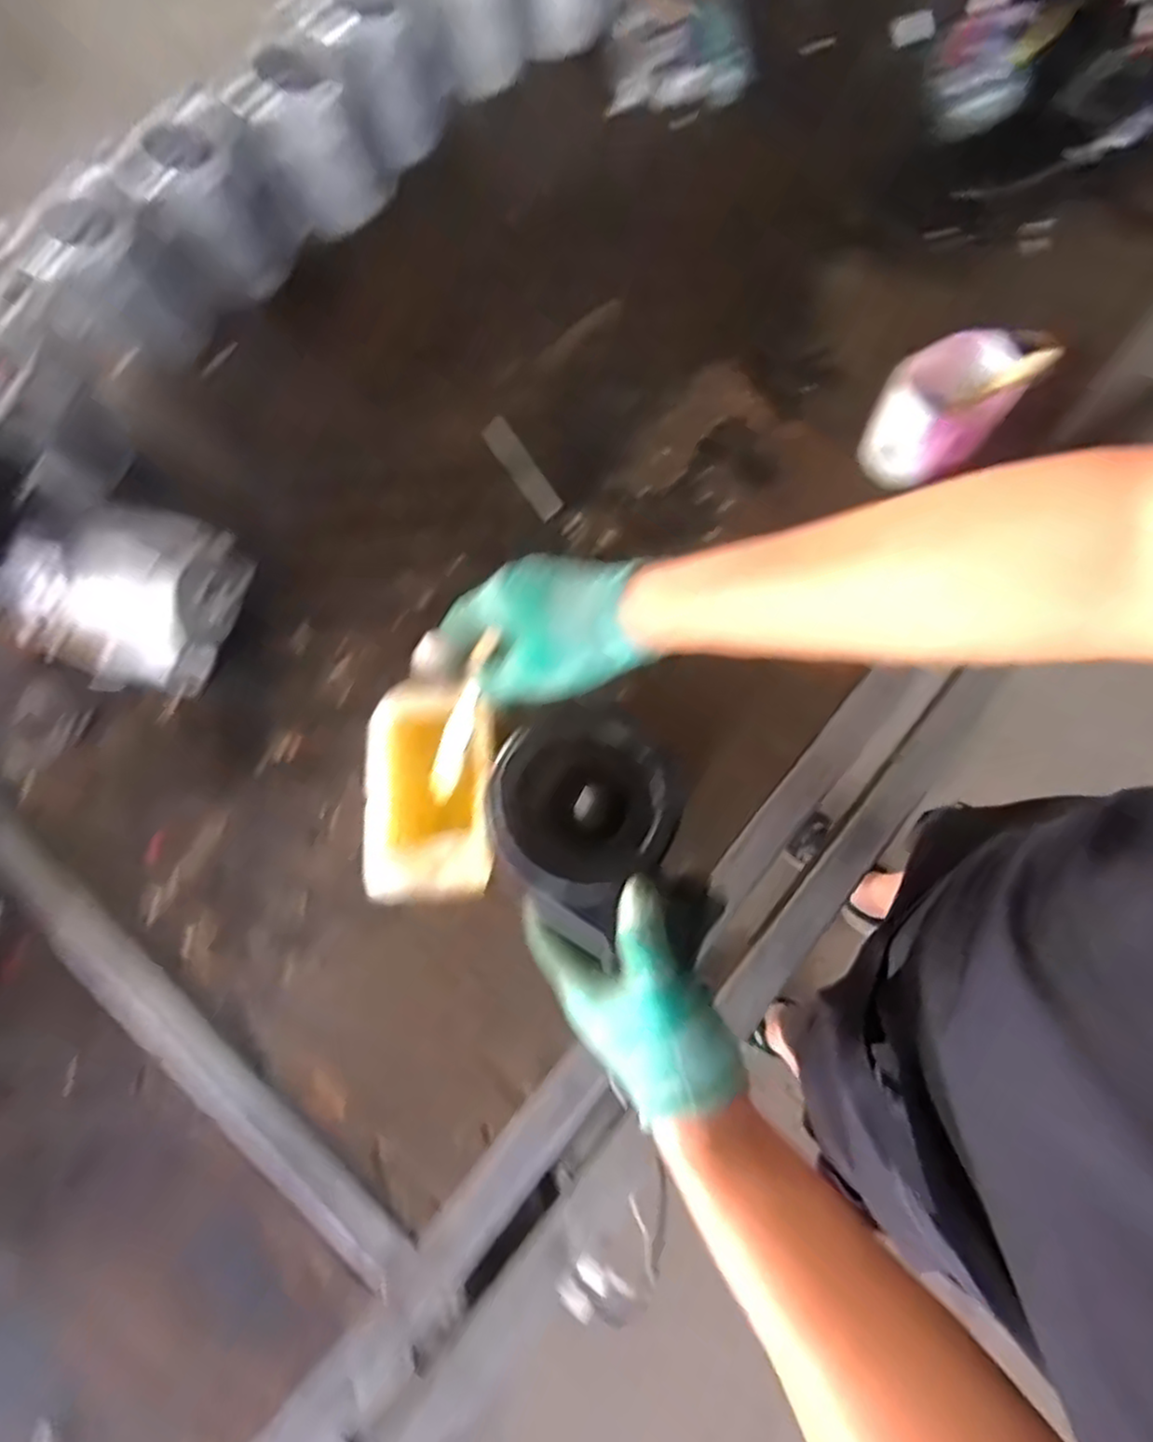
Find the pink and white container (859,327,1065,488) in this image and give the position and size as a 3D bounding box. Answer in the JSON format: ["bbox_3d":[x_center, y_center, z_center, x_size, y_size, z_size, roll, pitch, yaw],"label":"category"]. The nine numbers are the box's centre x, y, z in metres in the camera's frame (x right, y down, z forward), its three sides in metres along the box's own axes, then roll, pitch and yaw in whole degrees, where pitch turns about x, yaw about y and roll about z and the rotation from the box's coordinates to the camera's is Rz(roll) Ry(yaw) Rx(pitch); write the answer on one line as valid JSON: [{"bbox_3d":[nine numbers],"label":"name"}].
[{"bbox_3d":[0.320,-0.272,0.639,0.092,0.131,0.096,42,79,13],"label":"pink and white container"}]

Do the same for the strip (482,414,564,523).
[{"bbox_3d":[-0.054,-0.249,0.713,0.028,0.006,0.120,-33,78,-6],"label":"strip"}]

